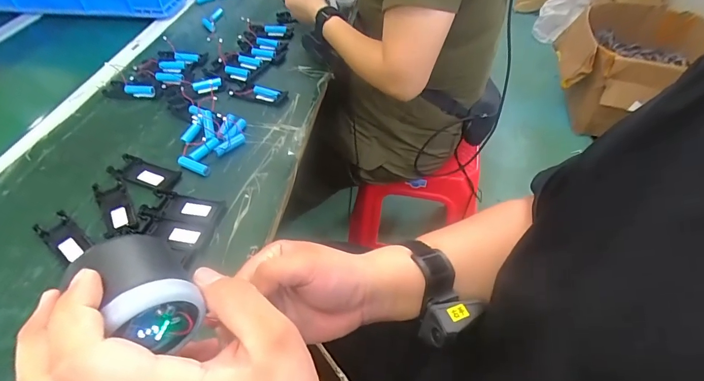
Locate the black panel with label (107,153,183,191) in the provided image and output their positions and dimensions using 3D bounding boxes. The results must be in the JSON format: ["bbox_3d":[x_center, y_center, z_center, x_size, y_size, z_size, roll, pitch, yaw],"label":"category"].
[{"bbox_3d":[-0.292,-0.025,0.539,0.101,0.006,0.044,16,49,14],"label":"black panel with label"}]

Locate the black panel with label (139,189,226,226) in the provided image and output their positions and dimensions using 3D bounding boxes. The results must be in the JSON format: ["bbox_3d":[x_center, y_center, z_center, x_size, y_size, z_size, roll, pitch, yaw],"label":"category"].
[{"bbox_3d":[-0.220,0.021,0.500,0.100,0.007,0.043,7,47,6],"label":"black panel with label"}]

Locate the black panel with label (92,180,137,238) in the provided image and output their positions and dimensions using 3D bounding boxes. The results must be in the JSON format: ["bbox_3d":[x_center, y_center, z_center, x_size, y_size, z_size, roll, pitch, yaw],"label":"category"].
[{"bbox_3d":[-0.309,0.021,0.502,0.037,0.006,0.104,-25,52,-22],"label":"black panel with label"}]

